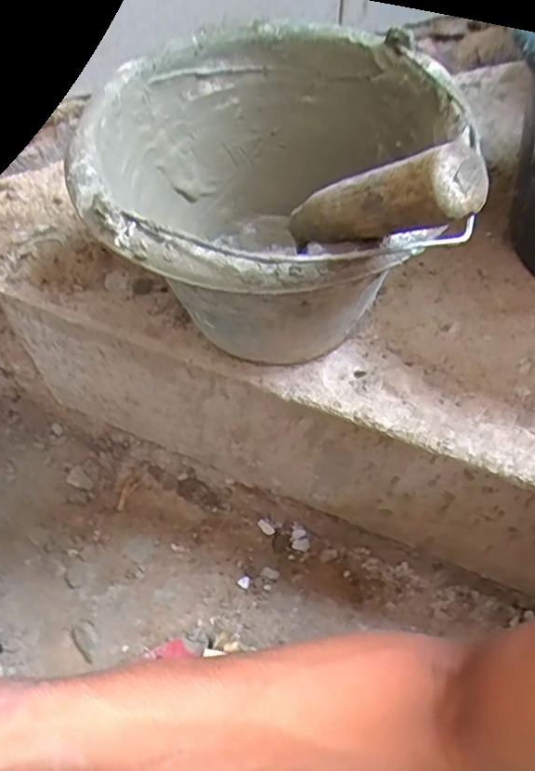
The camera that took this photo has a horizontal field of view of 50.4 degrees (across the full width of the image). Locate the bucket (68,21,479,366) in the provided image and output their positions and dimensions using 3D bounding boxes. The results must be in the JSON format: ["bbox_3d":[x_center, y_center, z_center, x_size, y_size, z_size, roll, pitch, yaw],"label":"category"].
[{"bbox_3d":[0.007,-0.115,0.427,0.239,0.171,0.250,9,55,9],"label":"bucket"}]

